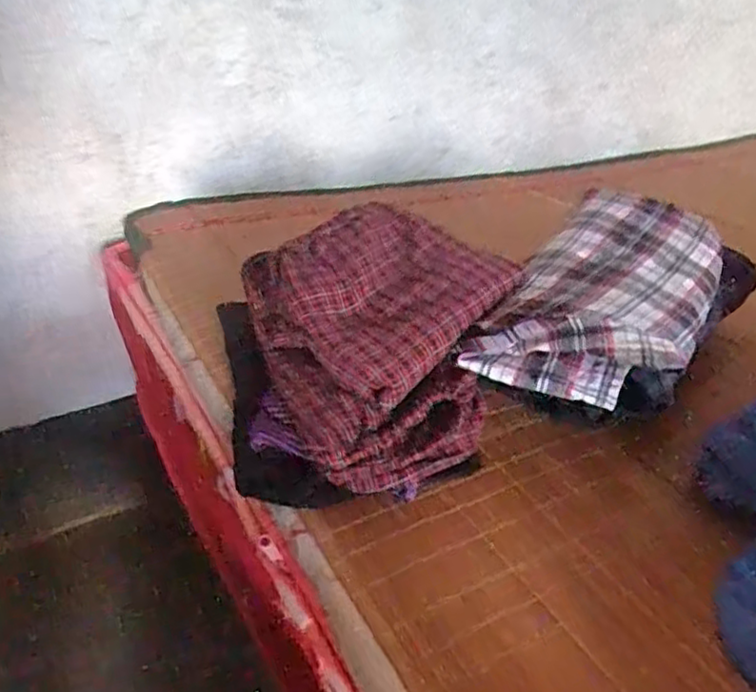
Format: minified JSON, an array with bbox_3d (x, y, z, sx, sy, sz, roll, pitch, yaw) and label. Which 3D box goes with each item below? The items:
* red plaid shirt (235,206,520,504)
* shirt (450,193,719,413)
[{"bbox_3d":[0.006,-0.029,0.608,0.211,0.114,0.303,-8,32,-16],"label":"red plaid shirt"},{"bbox_3d":[0.220,-0.053,0.613,0.152,0.071,0.316,20,35,27],"label":"shirt"}]

